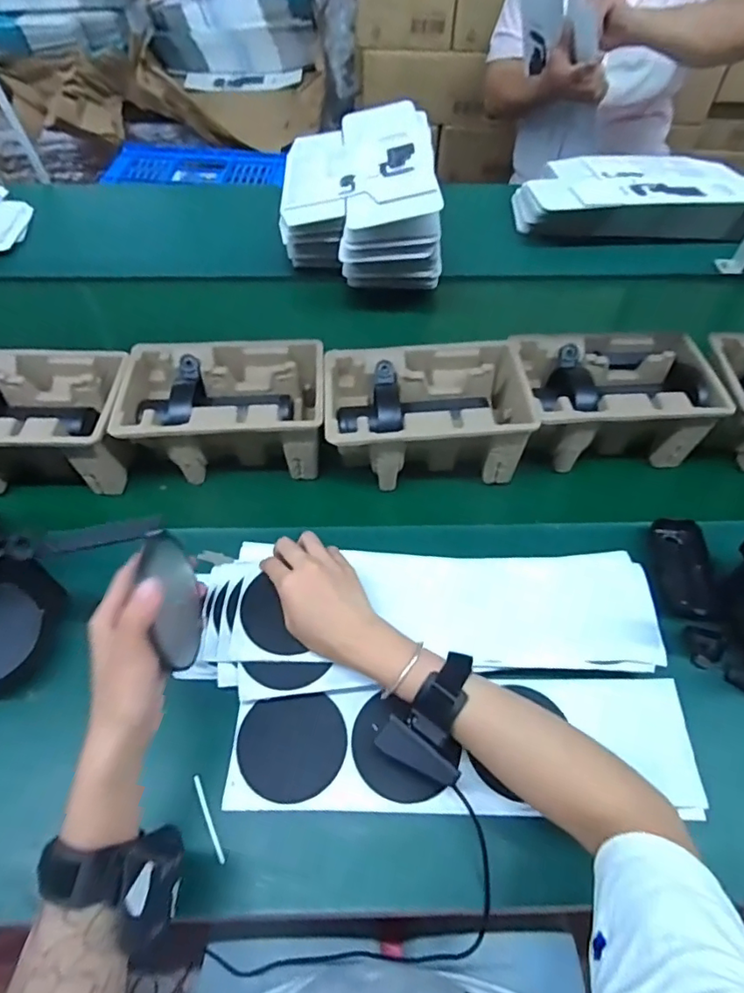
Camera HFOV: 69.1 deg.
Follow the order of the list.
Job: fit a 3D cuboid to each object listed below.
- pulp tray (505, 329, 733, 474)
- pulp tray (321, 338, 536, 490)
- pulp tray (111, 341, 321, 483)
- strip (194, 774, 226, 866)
[{"bbox_3d":[0.282,-0.120,0.655,0.215,0.091,0.145,-3,55,-4],"label":"pulp tray"},{"bbox_3d":[0.058,-0.096,0.637,0.227,0.095,0.146,-1,55,-3],"label":"pulp tray"},{"bbox_3d":[-0.170,-0.101,0.640,0.225,0.094,0.145,-4,55,-5],"label":"pulp tray"},{"bbox_3d":[-0.133,0.262,0.440,0.005,0.004,0.068,-22,58,-17],"label":"strip"}]

